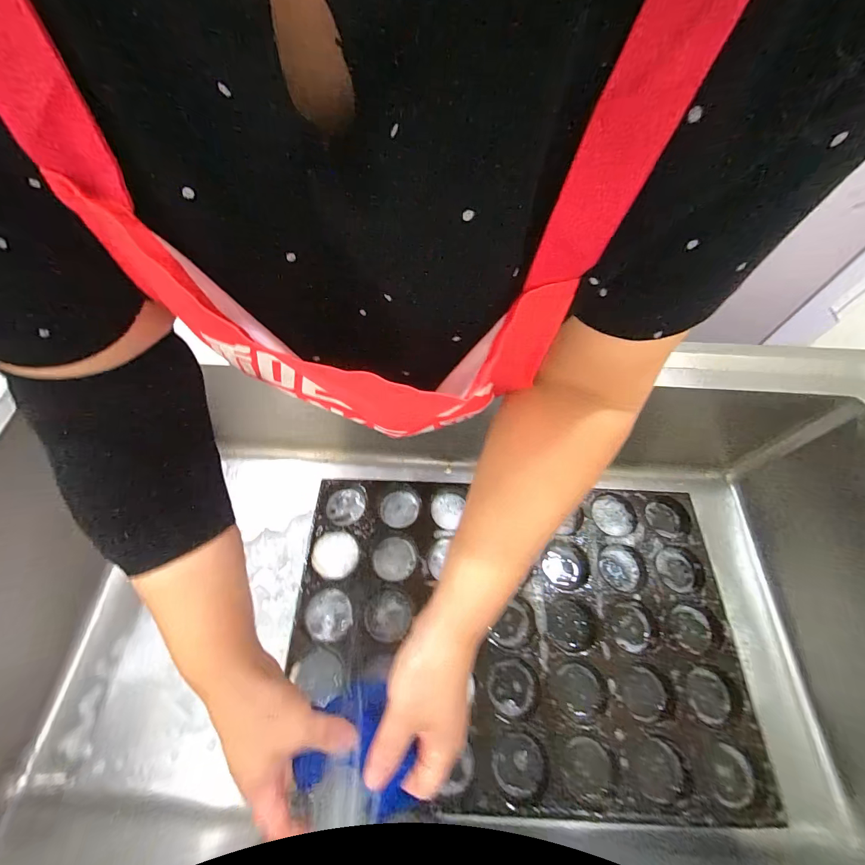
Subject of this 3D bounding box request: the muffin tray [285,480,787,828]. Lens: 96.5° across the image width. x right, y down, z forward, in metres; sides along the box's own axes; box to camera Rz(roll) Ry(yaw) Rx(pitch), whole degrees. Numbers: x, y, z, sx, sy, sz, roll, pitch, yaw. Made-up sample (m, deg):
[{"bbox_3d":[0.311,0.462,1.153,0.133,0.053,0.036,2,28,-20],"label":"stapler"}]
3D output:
[{"bbox_3d":[0.107,0.262,0.535,0.582,0.055,0.396,4,59,-2],"label":"muffin tray"}]

